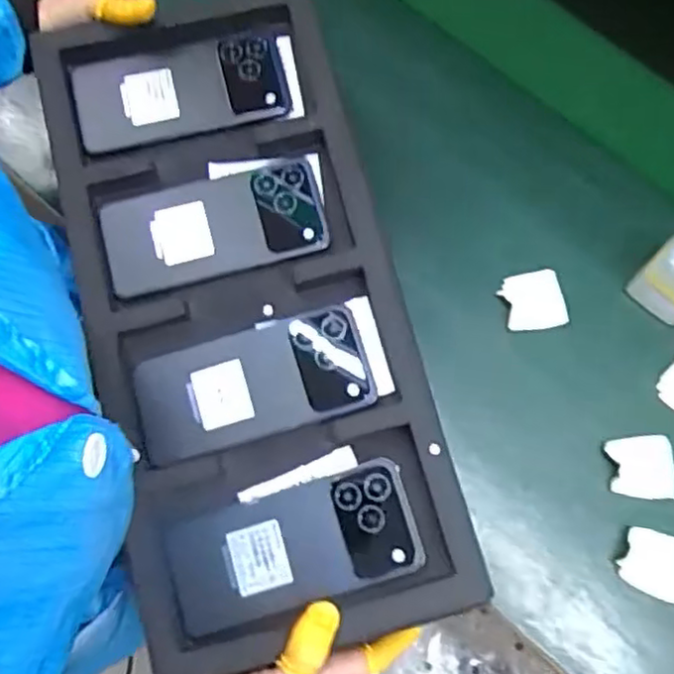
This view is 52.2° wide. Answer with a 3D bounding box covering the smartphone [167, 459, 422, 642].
[{"bbox_3d":[-0.029,0.140,0.460,0.162,0.010,0.075,-16,75,-4],"label":"smartphone"}]

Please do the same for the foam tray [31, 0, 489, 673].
[{"bbox_3d":[-0.070,-0.022,0.487,0.213,0.025,0.460,-15,78,-4],"label":"foam tray"}]

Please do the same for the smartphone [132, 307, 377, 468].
[{"bbox_3d":[-0.060,0.034,0.489,0.163,0.009,0.077,-15,75,-4],"label":"smartphone"}]

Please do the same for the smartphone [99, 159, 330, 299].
[{"bbox_3d":[-0.091,-0.083,0.515,0.161,0.009,0.077,-14,75,-3],"label":"smartphone"}]

